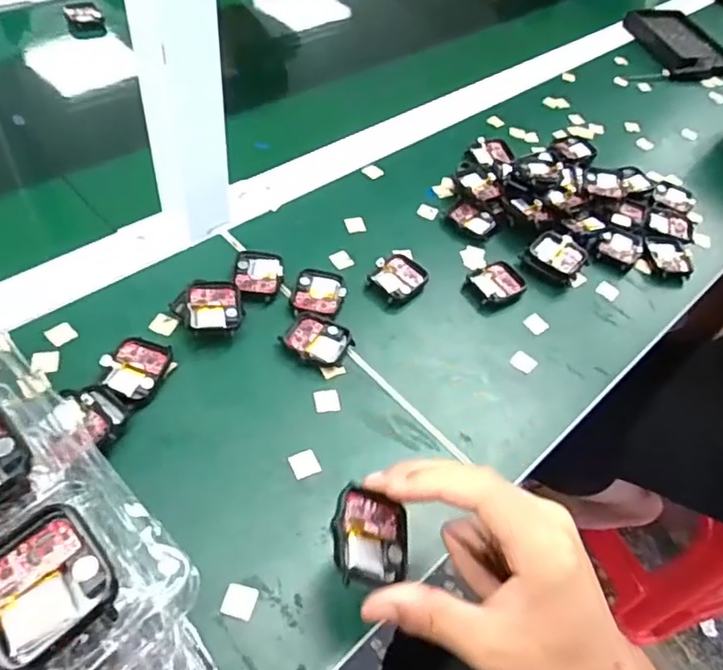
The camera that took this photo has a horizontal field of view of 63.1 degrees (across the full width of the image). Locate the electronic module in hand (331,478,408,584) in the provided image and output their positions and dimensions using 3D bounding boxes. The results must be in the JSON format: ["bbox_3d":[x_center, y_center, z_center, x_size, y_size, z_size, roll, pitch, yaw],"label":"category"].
[{"bbox_3d":[0.003,0.096,0.279,0.039,0.012,0.044,22,48,-23],"label":"electronic module in hand"}]

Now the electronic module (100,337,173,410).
[{"bbox_3d":[-0.148,0.023,0.384,0.040,0.009,0.047,16,51,3],"label":"electronic module"}]

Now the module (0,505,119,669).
[{"bbox_3d":[-0.099,0.075,0.182,0.036,0.009,0.044,-28,61,-27],"label":"module"}]

